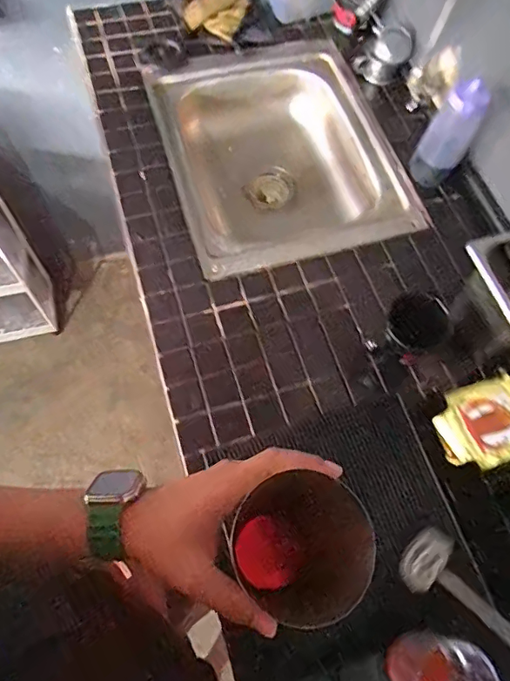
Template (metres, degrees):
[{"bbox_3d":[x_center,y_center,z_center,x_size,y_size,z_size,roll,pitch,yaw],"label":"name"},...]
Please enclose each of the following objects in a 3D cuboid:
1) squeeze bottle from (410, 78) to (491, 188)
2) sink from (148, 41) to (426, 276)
[{"bbox_3d":[0.314,-0.332,0.796,0.067,0.169,0.060,-28,70,-15],"label":"squeeze bottle"},{"bbox_3d":[0.051,-0.339,0.961,0.428,0.167,0.528,-14,67,-9],"label":"sink"}]

